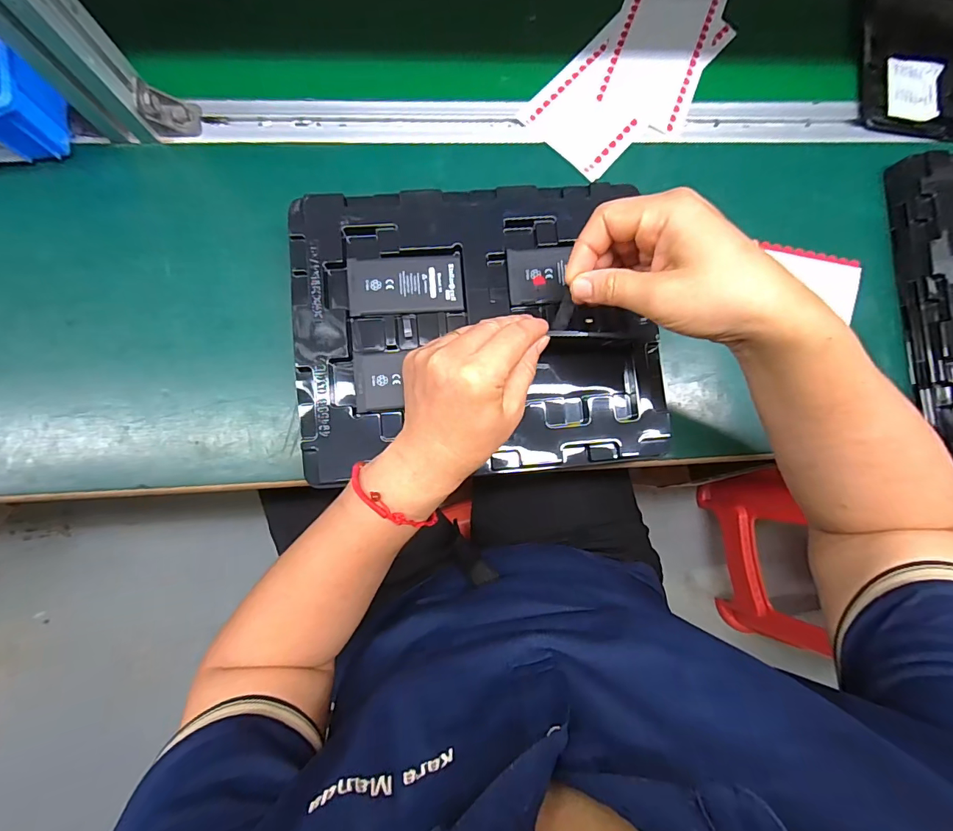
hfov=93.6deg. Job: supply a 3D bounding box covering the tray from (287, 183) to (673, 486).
[{"bbox_3d":[0.001,-0.066,0.342,0.270,0.026,0.215,-5,82,-3],"label":"tray"}]

